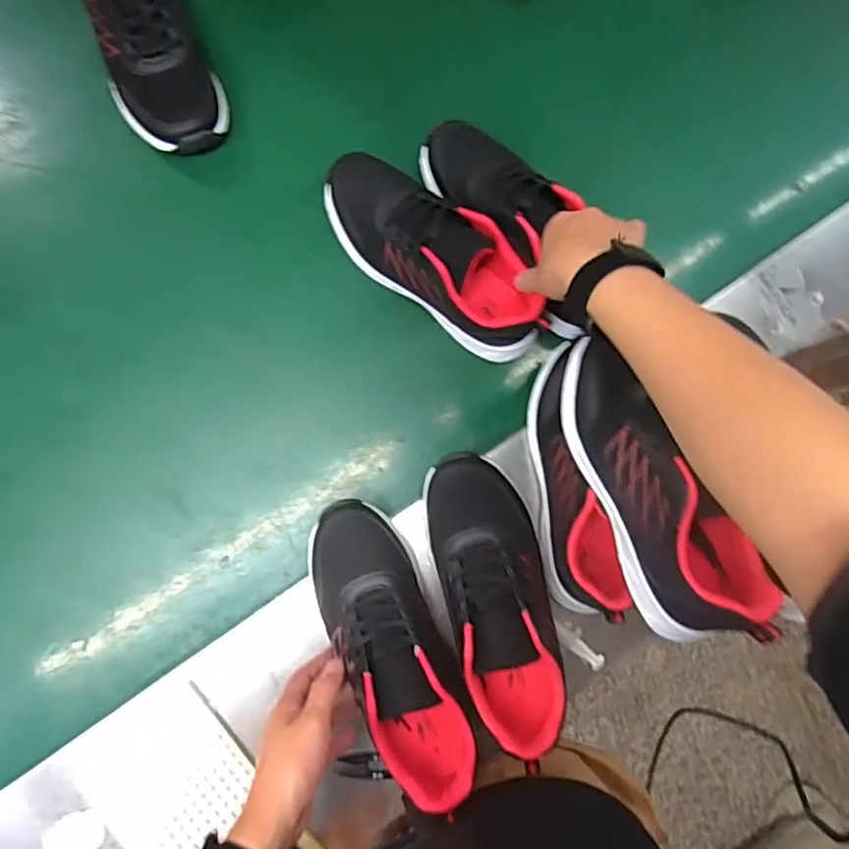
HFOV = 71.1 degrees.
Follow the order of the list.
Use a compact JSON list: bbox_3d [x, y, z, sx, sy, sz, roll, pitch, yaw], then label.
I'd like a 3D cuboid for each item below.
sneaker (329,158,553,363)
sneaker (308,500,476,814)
[{"bbox_3d":[0.009,-0.167,0.602,0.253,0.107,0.086,36,81,-2],"label":"sneaker"},{"bbox_3d":[-0.030,0.191,0.519,0.088,0.082,0.250,-21,84,-8],"label":"sneaker"}]

